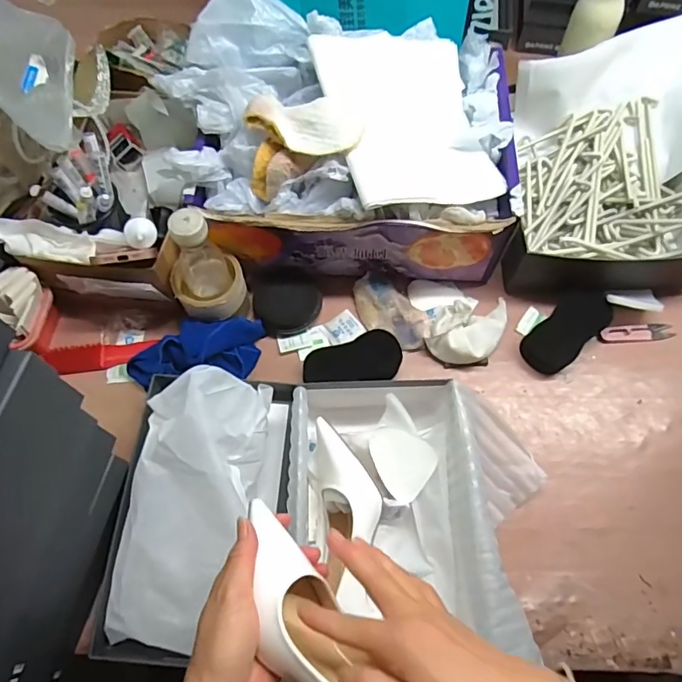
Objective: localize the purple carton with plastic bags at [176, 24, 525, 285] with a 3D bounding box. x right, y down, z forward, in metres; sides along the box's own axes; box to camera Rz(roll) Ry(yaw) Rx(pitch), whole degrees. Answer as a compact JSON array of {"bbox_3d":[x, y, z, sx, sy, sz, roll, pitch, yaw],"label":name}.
[{"bbox_3d":[0.018,-0.247,0.681,0.395,0.189,0.281,-2,66,0],"label":"purple carton with plastic bags"}]

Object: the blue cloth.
[{"bbox_3d":[-0.192,0.013,0.664,0.177,0.051,0.093,-4,66,-1],"label":"blue cloth"}]

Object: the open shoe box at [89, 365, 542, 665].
[{"bbox_3d":[-0.036,0.183,0.543,0.411,0.122,0.274,3,66,2],"label":"open shoe box"}]

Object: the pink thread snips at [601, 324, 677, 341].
[{"bbox_3d":[0.404,-0.012,0.691,0.103,0.005,0.023,-1,80,-7],"label":"pink thread snips"}]

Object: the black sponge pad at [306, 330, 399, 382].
[{"bbox_3d":[0.014,0.026,0.660,0.125,0.026,0.057,-12,66,-5],"label":"black sponge pad"}]

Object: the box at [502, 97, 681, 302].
[{"bbox_3d":[0.350,-0.203,0.715,0.274,0.098,0.280,-4,66,-1],"label":"box"}]

